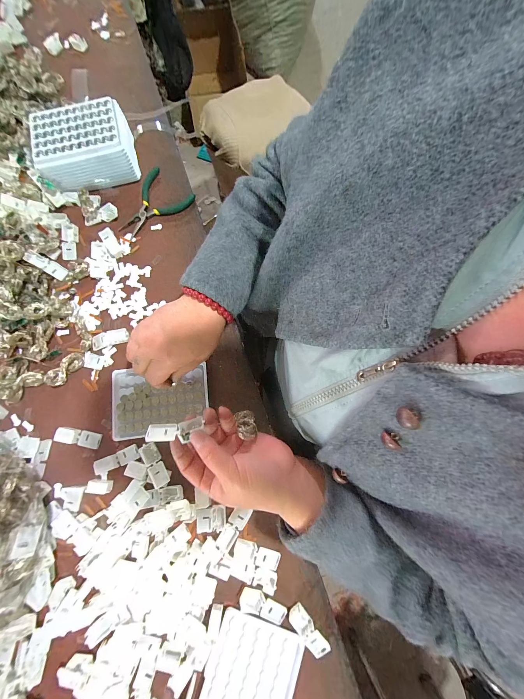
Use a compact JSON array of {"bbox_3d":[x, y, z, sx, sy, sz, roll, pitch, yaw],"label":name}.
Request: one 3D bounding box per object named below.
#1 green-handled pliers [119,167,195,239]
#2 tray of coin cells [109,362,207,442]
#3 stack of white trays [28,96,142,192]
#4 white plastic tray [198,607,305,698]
[{"bbox_3d":[-0.176,-0.227,0.401,0.081,0.010,0.115,39,81,7],"label":"green-handled pliers"},{"bbox_3d":[-0.140,0.069,0.344,0.129,0.008,0.090,-6,78,-2],"label":"tray of coin cells"},{"bbox_3d":[-0.267,-0.308,0.388,0.134,0.062,0.095,-17,79,-3],"label":"stack of white trays"},{"bbox_3d":[-0.016,0.372,0.273,0.097,0.011,0.134,15,79,3],"label":"white plastic tray"}]

